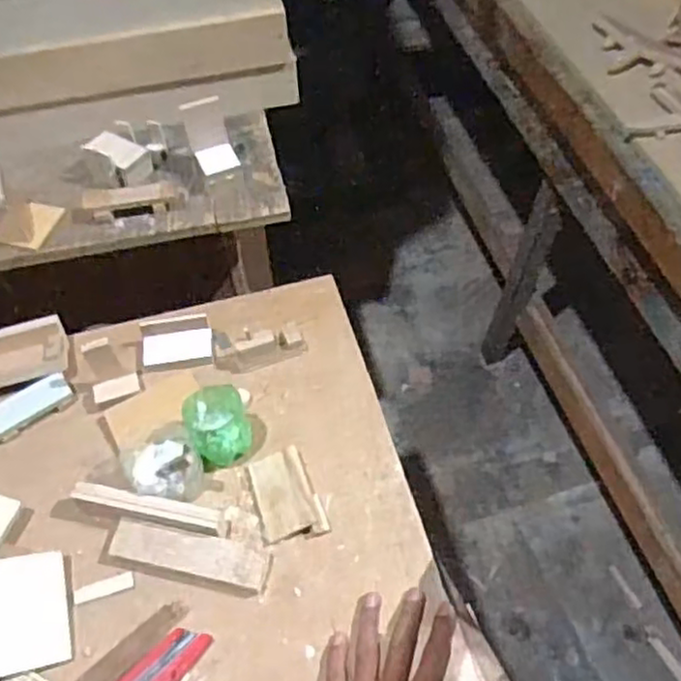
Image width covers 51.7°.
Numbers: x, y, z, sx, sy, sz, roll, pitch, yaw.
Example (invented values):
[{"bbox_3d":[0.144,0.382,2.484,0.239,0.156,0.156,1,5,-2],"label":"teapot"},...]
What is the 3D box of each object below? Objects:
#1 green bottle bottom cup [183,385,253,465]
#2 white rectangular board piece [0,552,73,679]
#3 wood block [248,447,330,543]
[{"bbox_3d":[-0.117,0.076,0.676,0.056,0.063,0.057,-2,52,2],"label":"green bottle bottom cup"},{"bbox_3d":[-0.276,0.231,0.592,0.087,0.005,0.095,-5,57,-22],"label":"white rectangular board piece"},{"bbox_3d":[-0.051,0.144,0.660,0.057,0.012,0.089,-17,53,-9],"label":"wood block"}]

